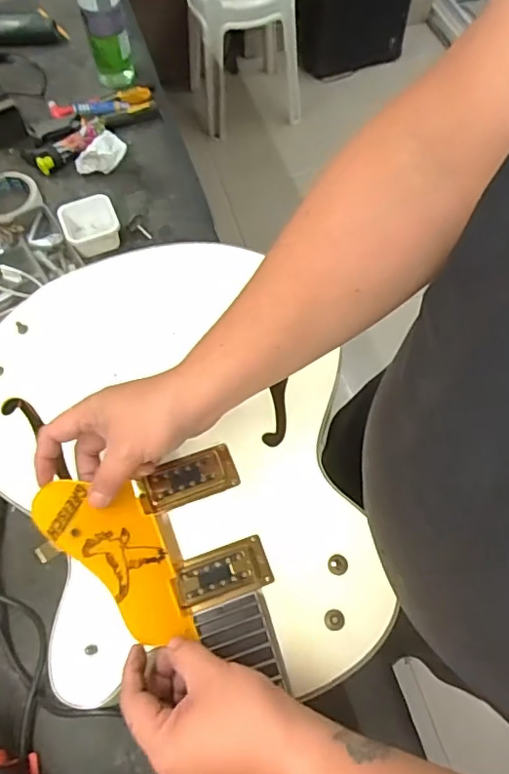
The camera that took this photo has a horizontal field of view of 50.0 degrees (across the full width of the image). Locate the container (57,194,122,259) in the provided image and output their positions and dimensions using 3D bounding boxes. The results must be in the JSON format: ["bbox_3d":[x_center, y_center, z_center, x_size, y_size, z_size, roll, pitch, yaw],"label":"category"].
[{"bbox_3d":[-0.231,-0.226,0.770,0.077,0.039,0.077,-18,65,-8],"label":"container"}]

